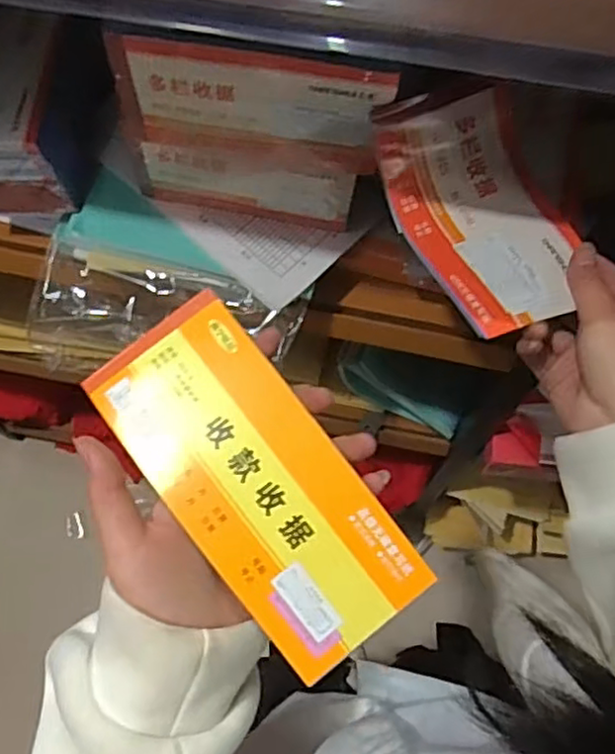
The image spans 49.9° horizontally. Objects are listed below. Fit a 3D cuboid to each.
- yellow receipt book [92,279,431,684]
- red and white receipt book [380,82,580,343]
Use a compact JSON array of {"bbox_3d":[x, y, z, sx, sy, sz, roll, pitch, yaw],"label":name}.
[{"bbox_3d":[-0.023,0.047,0.301,0.073,0.014,0.169,-37,84,-12],"label":"yellow receipt book"},{"bbox_3d":[0.111,-0.099,0.407,0.091,0.032,0.147,-24,71,-8],"label":"red and white receipt book"}]

